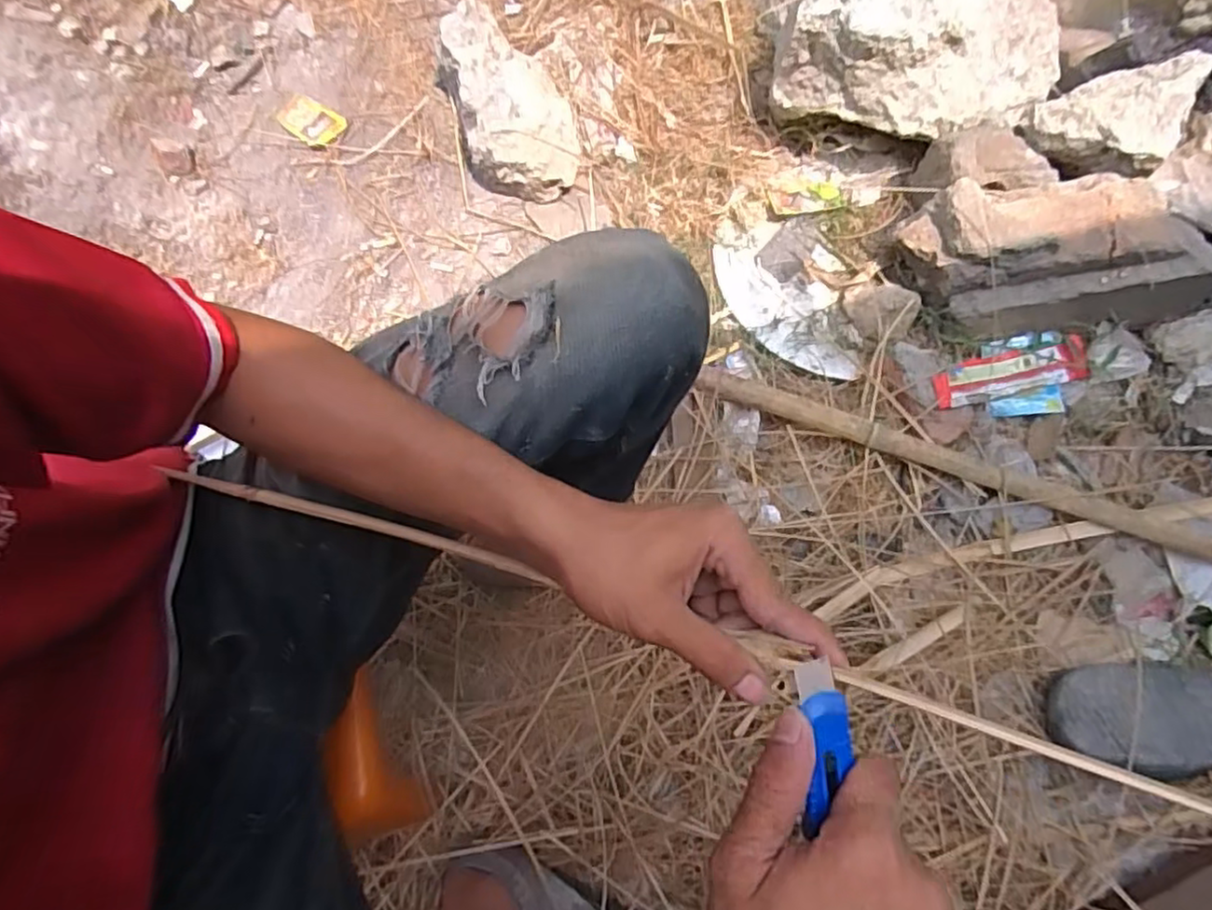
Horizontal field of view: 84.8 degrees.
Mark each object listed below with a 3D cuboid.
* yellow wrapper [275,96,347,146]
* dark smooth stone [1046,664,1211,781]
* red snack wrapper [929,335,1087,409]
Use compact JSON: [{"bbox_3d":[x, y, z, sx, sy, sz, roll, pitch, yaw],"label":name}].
[{"bbox_3d":[-0.464,-0.525,1.044,0.098,0.019,0.064,26,75,7],"label":"yellow wrapper"},{"bbox_3d":[0.622,0.288,0.721,0.277,0.085,0.116,6,73,1],"label":"dark smooth stone"},{"bbox_3d":[0.519,-0.105,0.865,0.208,0.030,0.058,-13,74,-4],"label":"red snack wrapper"}]

